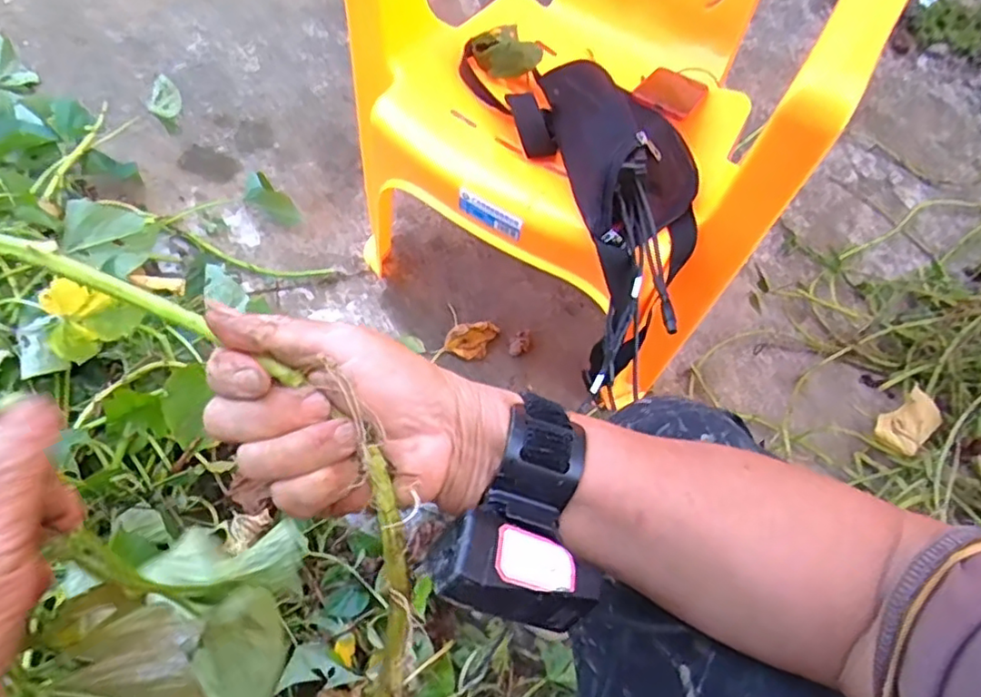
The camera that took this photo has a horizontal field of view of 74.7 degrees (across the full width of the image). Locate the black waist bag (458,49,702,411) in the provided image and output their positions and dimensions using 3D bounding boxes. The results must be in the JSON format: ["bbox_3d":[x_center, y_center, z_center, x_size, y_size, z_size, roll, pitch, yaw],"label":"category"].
[{"bbox_3d":[0.118,-0.192,0.701,0.183,0.150,0.438,-15,63,-12],"label":"black waist bag"}]

